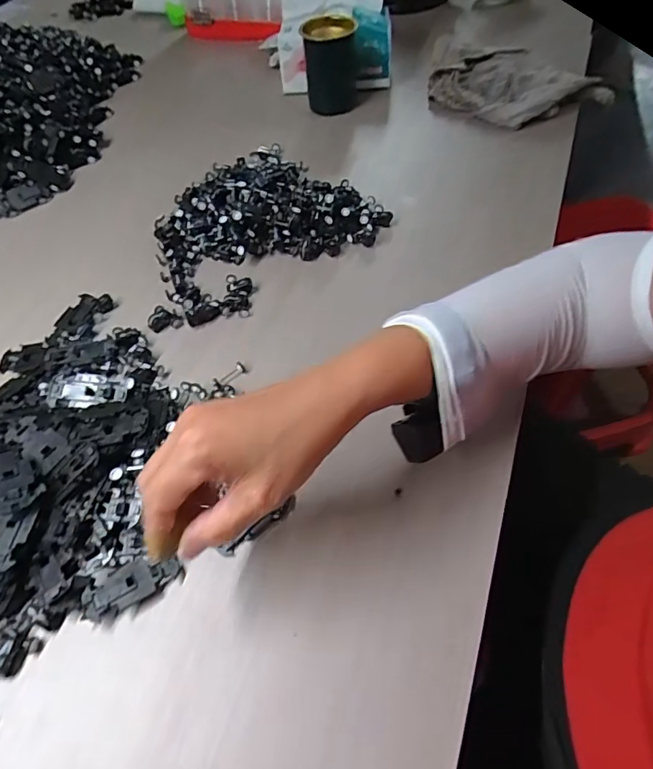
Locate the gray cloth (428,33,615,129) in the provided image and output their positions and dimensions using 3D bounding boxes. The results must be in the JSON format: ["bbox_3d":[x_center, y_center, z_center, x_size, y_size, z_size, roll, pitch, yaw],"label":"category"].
[{"bbox_3d":[0.245,-0.403,0.690,0.242,0.047,0.124,23,60,20],"label":"gray cloth"}]

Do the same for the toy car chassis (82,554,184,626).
[{"bbox_3d":[-0.134,0.140,0.360,0.066,0.010,0.035,-17,56,-11],"label":"toy car chassis"}]

